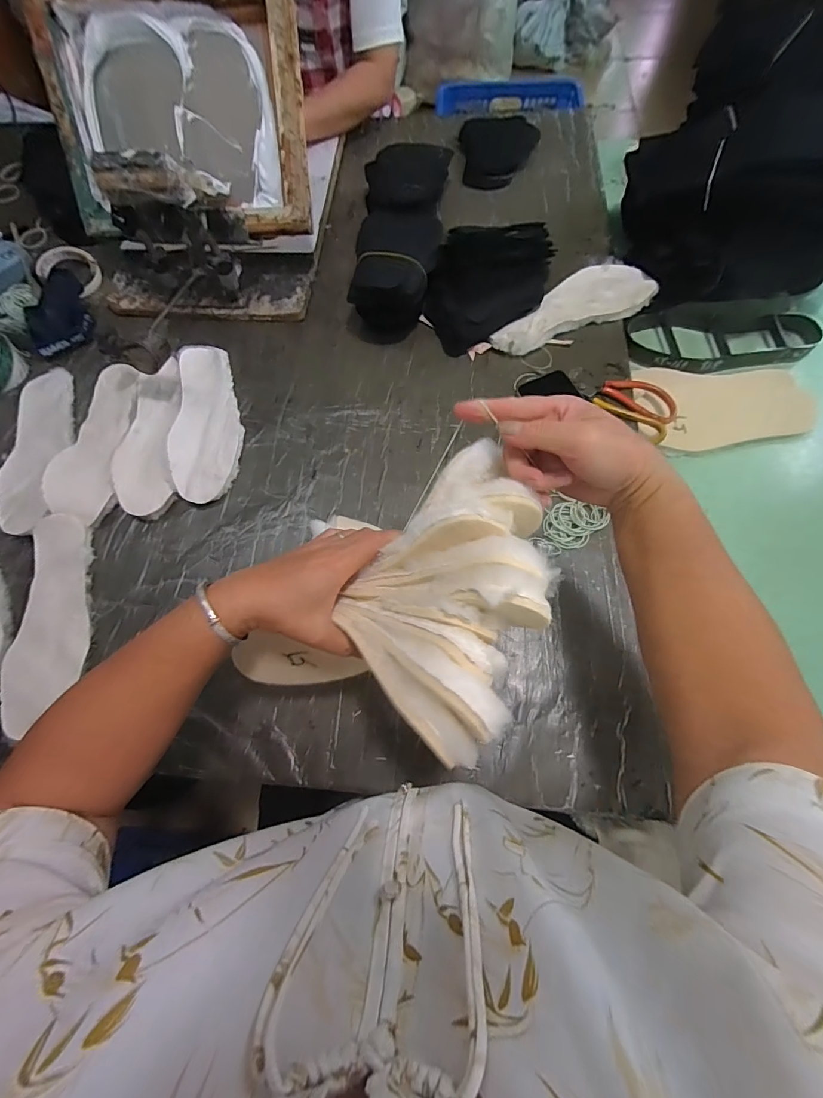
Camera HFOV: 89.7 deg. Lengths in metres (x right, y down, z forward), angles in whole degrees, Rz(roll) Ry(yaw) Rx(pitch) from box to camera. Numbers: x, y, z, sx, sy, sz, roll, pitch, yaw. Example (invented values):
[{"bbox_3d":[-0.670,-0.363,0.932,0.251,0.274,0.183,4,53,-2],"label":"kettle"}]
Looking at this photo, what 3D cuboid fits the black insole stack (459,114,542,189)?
[{"bbox_3d":[0.159,-0.764,0.795,0.145,0.017,0.202,13,72,6],"label":"black insole stack"}]

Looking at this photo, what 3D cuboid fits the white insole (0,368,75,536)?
[{"bbox_3d":[-0.534,-0.149,0.592,0.086,0.016,0.277,-8,67,1],"label":"white insole"}]

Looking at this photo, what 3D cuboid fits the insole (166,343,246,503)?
[{"bbox_3d":[-0.291,-0.189,0.597,0.088,0.025,0.258,-7,71,-1],"label":"insole"}]

